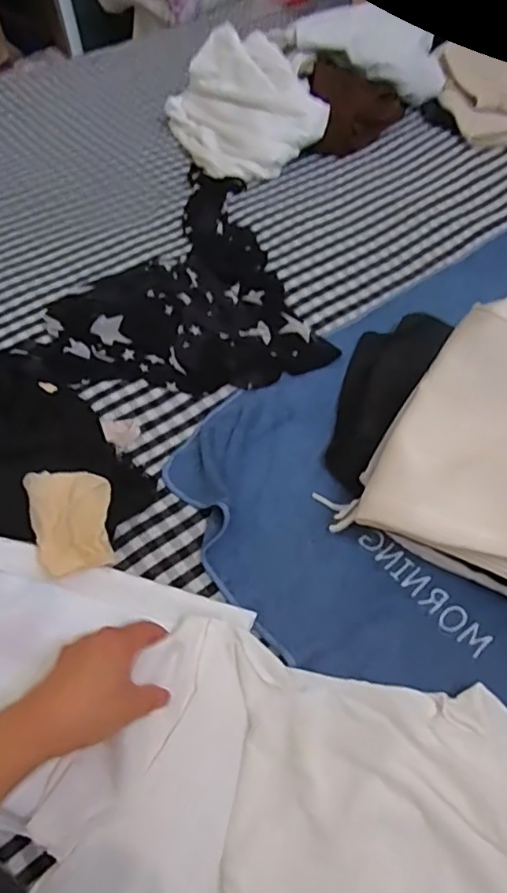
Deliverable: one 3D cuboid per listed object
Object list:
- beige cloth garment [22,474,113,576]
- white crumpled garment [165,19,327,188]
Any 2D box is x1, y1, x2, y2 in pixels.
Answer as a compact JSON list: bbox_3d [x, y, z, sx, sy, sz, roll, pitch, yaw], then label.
[{"bbox_3d":[-0.183,0.071,0.588,0.078,0.008,0.114,-14,59,-4],"label":"beige cloth garment"},{"bbox_3d":[-0.017,-0.627,1.079,0.232,0.132,0.308,-21,56,-12],"label":"white crumpled garment"}]

